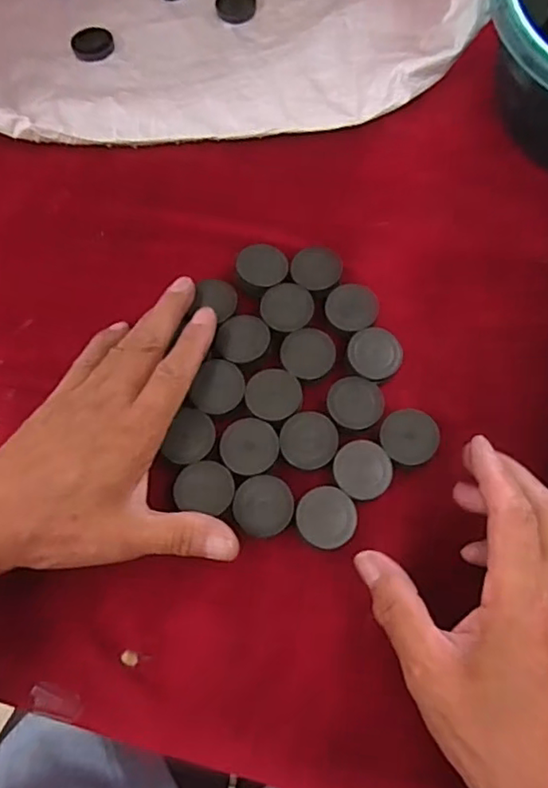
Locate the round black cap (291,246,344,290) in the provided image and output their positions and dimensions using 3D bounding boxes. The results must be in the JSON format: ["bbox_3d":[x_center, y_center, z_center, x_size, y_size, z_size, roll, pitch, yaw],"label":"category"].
[{"bbox_3d":[0.027,-0.080,0.387,0.031,0.007,0.033,5,69,4],"label":"round black cap"}]

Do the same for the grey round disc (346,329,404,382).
[{"bbox_3d":[0.060,-0.024,0.359,0.031,0.010,0.029,-1,69,2],"label":"grey round disc"}]

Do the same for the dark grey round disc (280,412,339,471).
[{"bbox_3d":[0.020,0.026,0.339,0.032,0.004,0.033,4,69,3],"label":"dark grey round disc"}]

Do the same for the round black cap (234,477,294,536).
[{"bbox_3d":[-0.006,0.060,0.326,0.031,0.004,0.033,-1,69,2],"label":"round black cap"}]

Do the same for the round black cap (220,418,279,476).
[{"bbox_3d":[-0.014,0.029,0.338,0.032,0.004,0.032,-1,69,2],"label":"round black cap"}]

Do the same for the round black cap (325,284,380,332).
[{"bbox_3d":[0.049,-0.053,0.377,0.032,0.008,0.031,-1,69,2],"label":"round black cap"}]

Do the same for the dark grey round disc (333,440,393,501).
[{"bbox_3d":[0.050,0.042,0.334,0.032,0.004,0.032,-1,69,2],"label":"dark grey round disc"}]

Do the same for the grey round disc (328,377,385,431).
[{"bbox_3d":[0.048,0.005,0.350,0.032,0.004,0.033,-1,69,2],"label":"grey round disc"}]

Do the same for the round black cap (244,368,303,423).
[{"bbox_3d":[0.000,0.000,0.351,0.032,0.004,0.032,-1,69,2],"label":"round black cap"}]

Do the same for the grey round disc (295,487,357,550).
[{"bbox_3d":[0.029,0.066,0.323,0.032,0.004,0.032,-1,69,2],"label":"grey round disc"}]

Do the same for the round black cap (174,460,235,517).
[{"bbox_3d":[-0.038,0.050,0.330,0.032,0.004,0.028,9,69,5],"label":"round black cap"}]

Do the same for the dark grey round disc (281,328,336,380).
[{"bbox_3d":[0.021,-0.025,0.362,0.032,0.004,0.032,-1,69,2],"label":"dark grey round disc"}]

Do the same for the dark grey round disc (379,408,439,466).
[{"bbox_3d":[0.077,0.025,0.341,0.032,0.007,0.031,-1,69,2],"label":"dark grey round disc"}]

